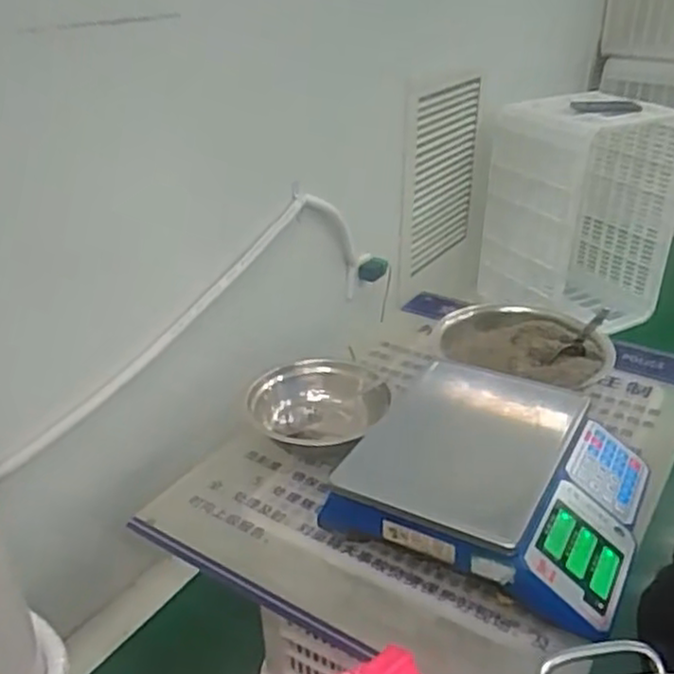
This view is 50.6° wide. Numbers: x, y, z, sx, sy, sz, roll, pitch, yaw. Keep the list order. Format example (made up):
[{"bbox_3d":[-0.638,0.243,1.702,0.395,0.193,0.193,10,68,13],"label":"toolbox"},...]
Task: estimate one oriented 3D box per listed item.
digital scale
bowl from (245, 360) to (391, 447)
[{"bbox_3d":[0.198,0.176,0.863,0.329,0.124,0.311,18,34,30],"label":"digital scale"},{"bbox_3d":[-0.025,0.112,1.047,0.196,0.071,0.180,-1,29,0],"label":"bowl"}]

